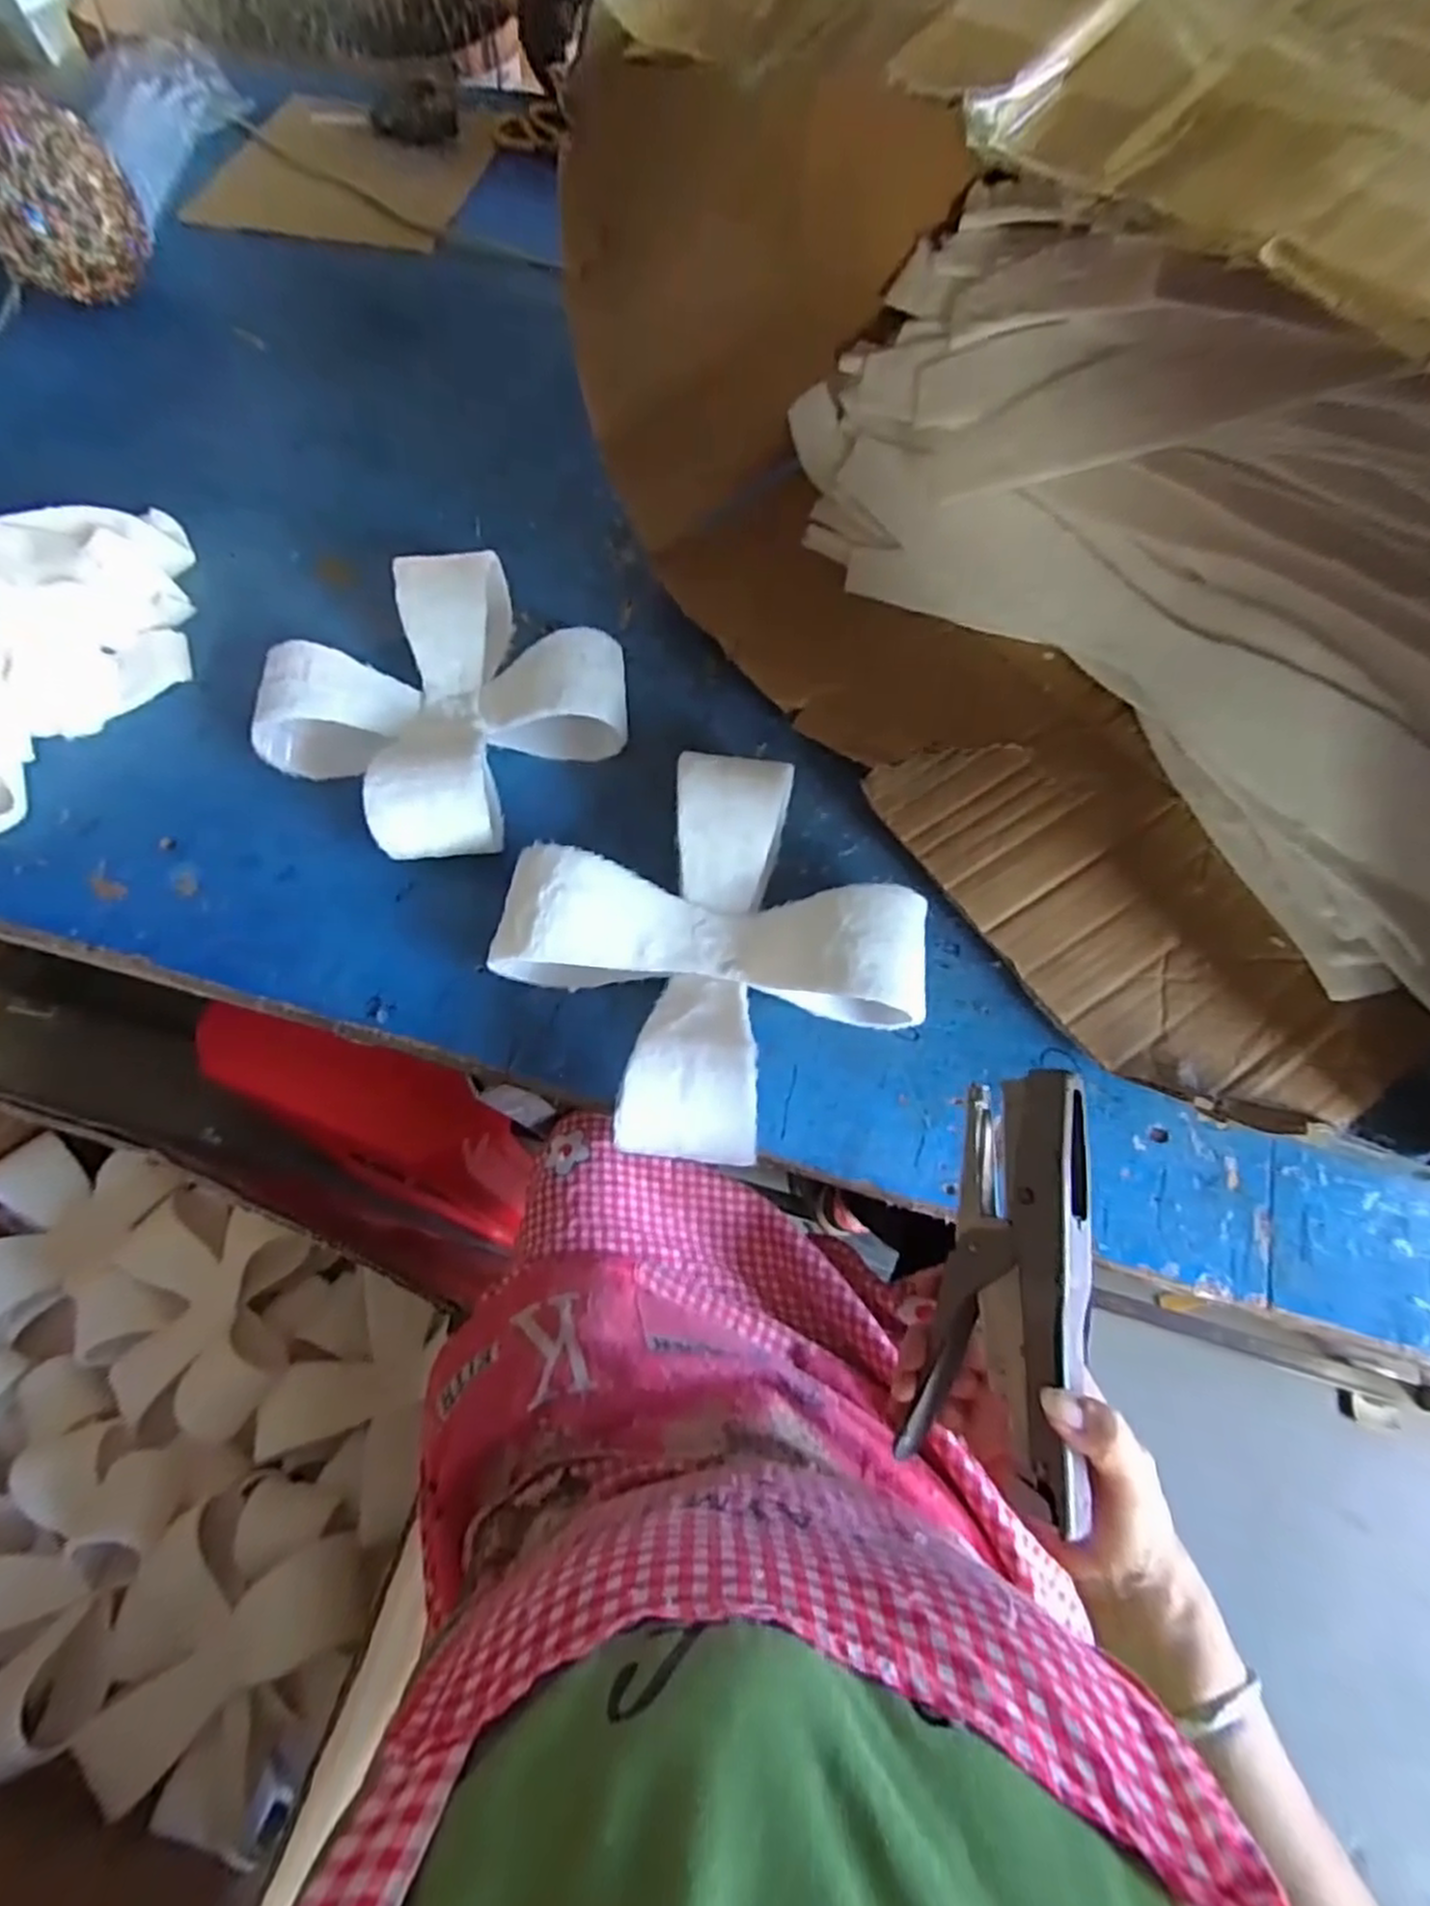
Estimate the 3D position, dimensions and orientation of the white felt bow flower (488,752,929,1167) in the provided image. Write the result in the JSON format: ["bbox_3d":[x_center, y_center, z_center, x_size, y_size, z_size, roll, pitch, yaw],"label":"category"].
[{"bbox_3d":[0.001,-0.003,0.471,0.228,0.068,0.220,-38,72,-12],"label":"white felt bow flower"}]

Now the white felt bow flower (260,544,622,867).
[{"bbox_3d":[-0.192,-0.181,0.548,0.223,0.066,0.223,-1,67,2],"label":"white felt bow flower"}]

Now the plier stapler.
[{"bbox_3d":[0.137,0.147,0.351,0.024,0.079,0.177,18,75,-33],"label":"plier stapler"}]

